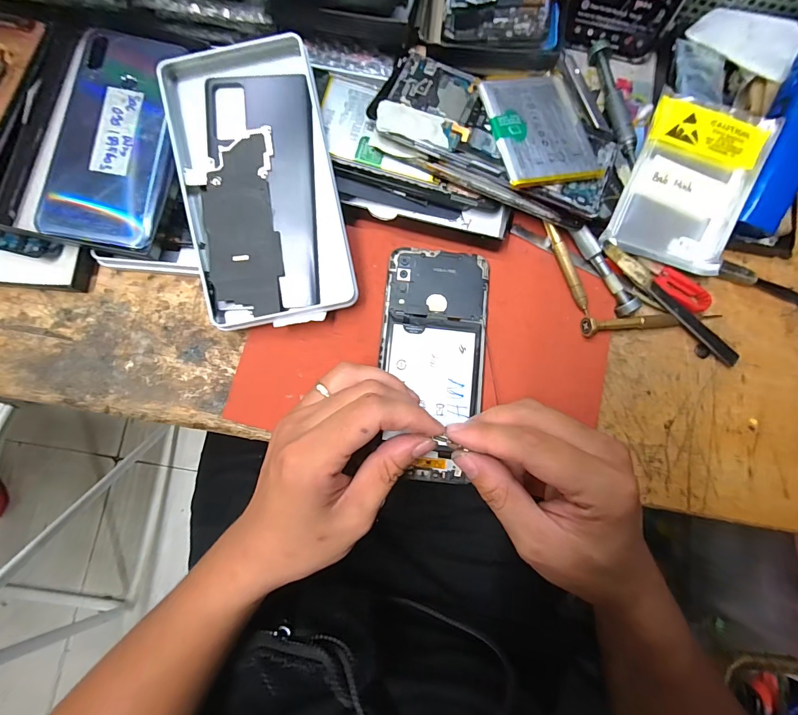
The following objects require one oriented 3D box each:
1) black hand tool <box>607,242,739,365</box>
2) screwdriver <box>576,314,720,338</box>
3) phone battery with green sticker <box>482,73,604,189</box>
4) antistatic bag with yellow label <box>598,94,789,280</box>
[{"bbox_3d":[0.198,-0.040,0.282,0.125,0.008,0.014,43,83,4],"label":"black hand tool"},{"bbox_3d":[0.186,-0.025,0.281,0.108,0.013,0.013,-4,82,-2],"label":"screwdriver"},{"bbox_3d":[0.097,-0.155,0.261,0.067,0.006,0.084,-11,77,-8],"label":"phone battery with green sticker"},{"bbox_3d":[0.203,-0.121,0.273,0.081,0.012,0.104,16,105,2],"label":"antistatic bag with yellow label"}]

